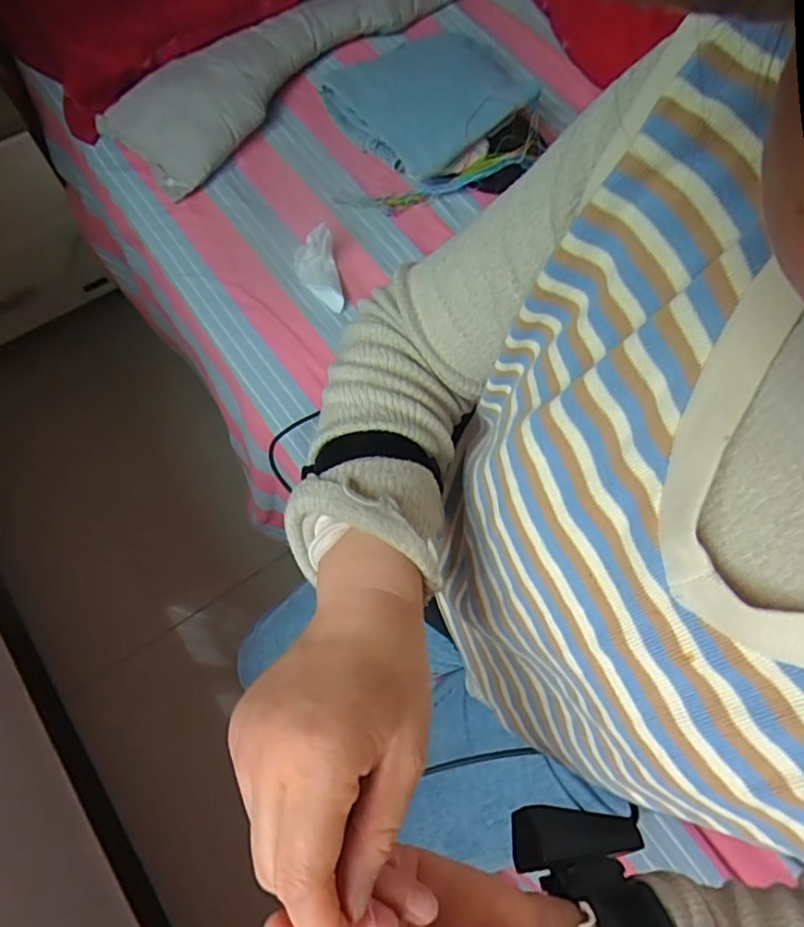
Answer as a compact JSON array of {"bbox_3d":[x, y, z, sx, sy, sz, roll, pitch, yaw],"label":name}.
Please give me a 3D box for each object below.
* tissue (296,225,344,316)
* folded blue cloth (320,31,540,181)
[{"bbox_3d":[-0.108,-0.248,0.734,0.054,0.044,0.103,-12,70,-6],"label":"tissue"},{"bbox_3d":[0.051,-0.531,0.820,0.252,0.056,0.226,-38,75,-15],"label":"folded blue cloth"}]

